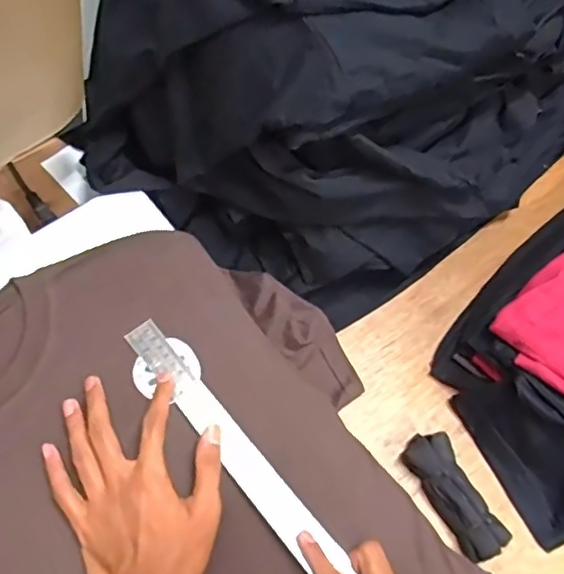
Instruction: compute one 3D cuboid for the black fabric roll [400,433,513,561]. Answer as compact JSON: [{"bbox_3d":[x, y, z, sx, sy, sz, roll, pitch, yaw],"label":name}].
[{"bbox_3d":[0.172,0.207,0.605,0.046,0.030,0.125,-25,72,-17],"label":"black fabric roll"}]

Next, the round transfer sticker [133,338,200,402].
[{"bbox_3d":[-0.101,0.073,0.529,0.052,0.004,0.055,1,65,-3],"label":"round transfer sticker"}]

